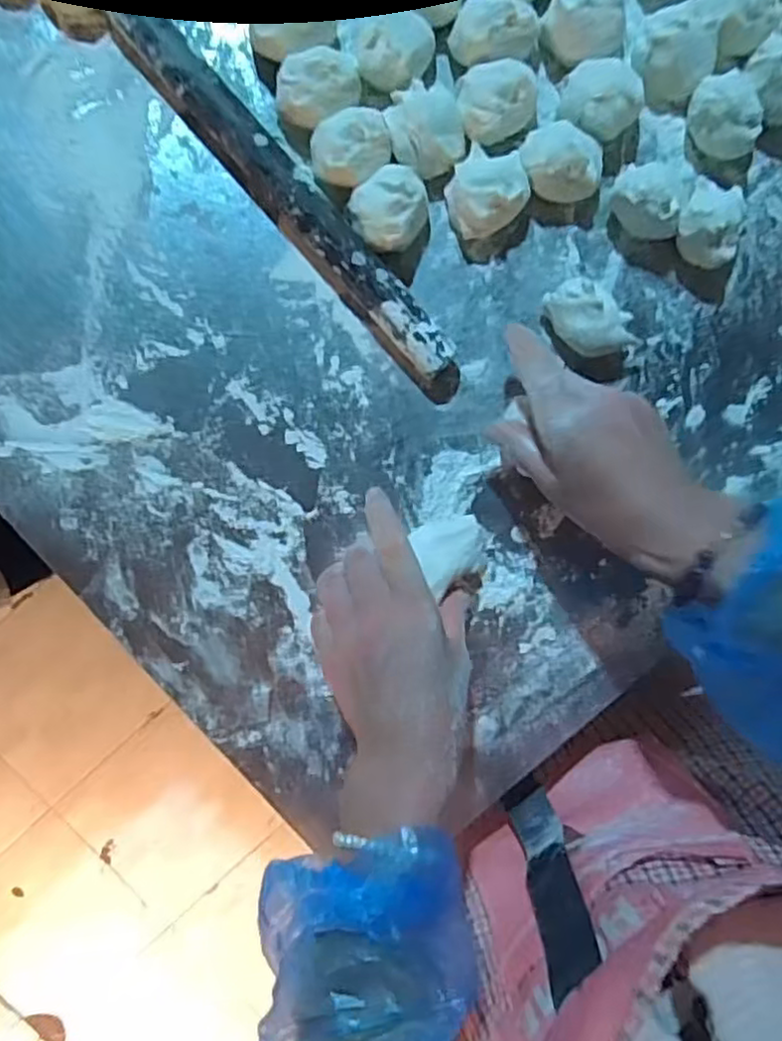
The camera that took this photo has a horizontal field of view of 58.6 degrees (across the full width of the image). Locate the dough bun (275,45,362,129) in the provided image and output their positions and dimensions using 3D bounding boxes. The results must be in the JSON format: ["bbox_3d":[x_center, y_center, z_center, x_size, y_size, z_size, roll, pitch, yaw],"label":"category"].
[{"bbox_3d":[-0.046,-0.267,0.432,0.052,0.036,0.039,-25,96,-1],"label":"dough bun"}]

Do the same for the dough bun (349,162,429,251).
[{"bbox_3d":[0.001,-0.197,0.441,0.050,0.035,0.045,-43,97,1],"label":"dough bun"}]

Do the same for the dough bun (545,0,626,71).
[{"bbox_3d":[0.123,-0.311,0.437,0.042,0.034,0.044,0,95,-4],"label":"dough bun"}]

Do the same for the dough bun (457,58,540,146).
[{"bbox_3d":[0.069,-0.267,0.439,0.053,0.035,0.044,-23,96,-1],"label":"dough bun"}]

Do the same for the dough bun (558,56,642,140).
[{"bbox_3d":[0.133,-0.267,0.443,0.044,0.036,0.042,2,95,-4],"label":"dough bun"}]

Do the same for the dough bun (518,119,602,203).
[{"bbox_3d":[0.108,-0.227,0.445,0.053,0.041,0.039,34,92,-6],"label":"dough bun"}]

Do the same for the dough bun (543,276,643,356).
[{"bbox_3d":[0.131,-0.131,0.454,0.043,0.036,0.059,-37,97,0],"label":"dough bun"}]

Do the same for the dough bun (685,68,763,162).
[{"bbox_3d":[0.214,-0.259,0.447,0.036,0.036,0.051,-30,97,-1],"label":"dough bun"}]

